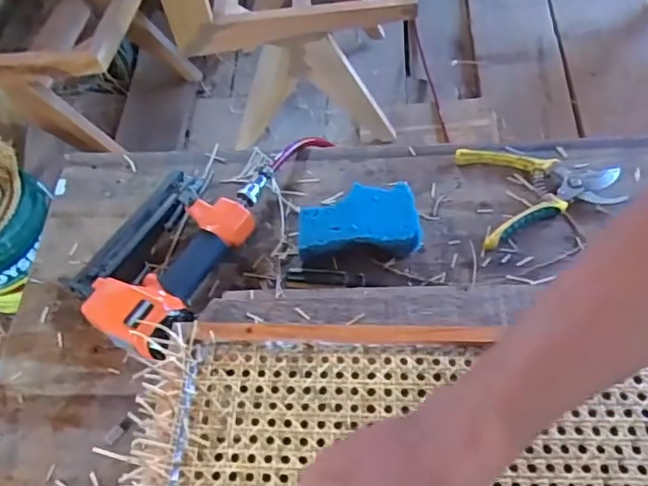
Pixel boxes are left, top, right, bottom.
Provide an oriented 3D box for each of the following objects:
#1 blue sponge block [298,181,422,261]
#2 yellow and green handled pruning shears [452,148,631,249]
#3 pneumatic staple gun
[{"bbox_3d":[0.039,-0.022,0.676,0.136,0.057,0.080,-4,58,0],"label":"blue sponge block"},{"bbox_3d":[0.262,-0.063,0.707,0.178,0.021,0.129,-7,58,-2],"label":"yellow and green handled pruning shears"},{"bbox_3d":[-0.176,0.003,0.675,0.149,0.068,0.254,18,61,13],"label":"pneumatic staple gun"}]

